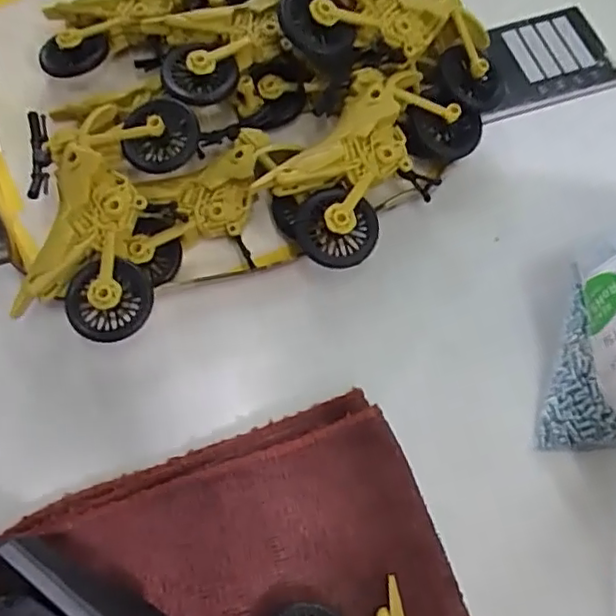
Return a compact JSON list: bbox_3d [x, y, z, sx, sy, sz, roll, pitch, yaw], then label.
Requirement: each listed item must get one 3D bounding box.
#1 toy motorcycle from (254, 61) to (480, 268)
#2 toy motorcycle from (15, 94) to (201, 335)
[{"bbox_3d":[0.035,-0.073,0.305,0.060,0.045,0.125,37,74,17],"label":"toy motorcycle"},{"bbox_3d":[-0.100,-0.043,0.292,0.072,0.047,0.113,9,68,7],"label":"toy motorcycle"}]

